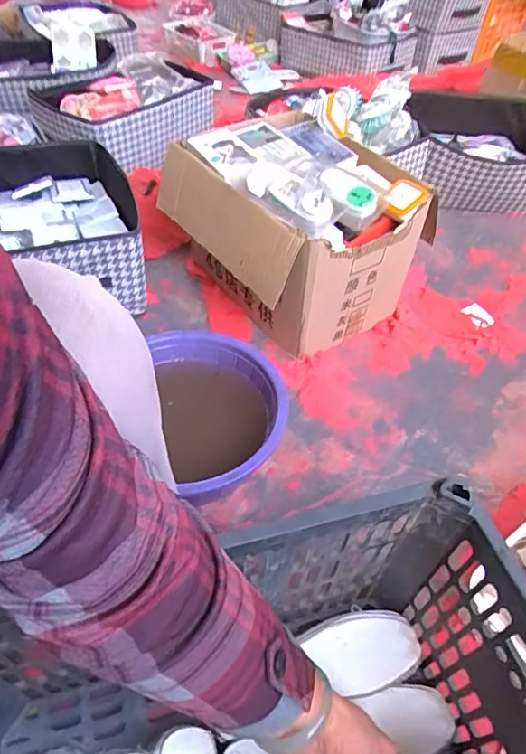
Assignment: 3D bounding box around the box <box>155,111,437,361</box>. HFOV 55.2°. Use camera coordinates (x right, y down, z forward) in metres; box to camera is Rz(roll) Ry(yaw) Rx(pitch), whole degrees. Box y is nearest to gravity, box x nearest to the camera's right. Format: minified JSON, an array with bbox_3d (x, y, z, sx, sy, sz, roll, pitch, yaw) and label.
[{"bbox_3d":[0.044,-0.279,0.958,0.327,0.296,0.408,-28,55,-26],"label":"box"}]

